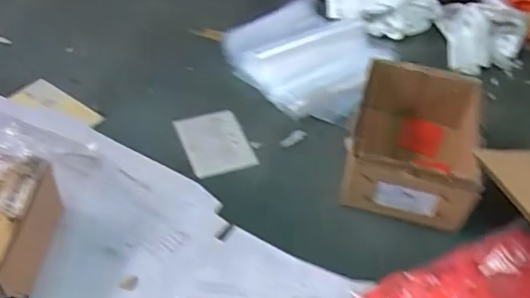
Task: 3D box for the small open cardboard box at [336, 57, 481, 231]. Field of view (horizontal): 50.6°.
[{"bbox_3d":[0.196,-0.012,0.733,0.159,0.095,0.202,16,50,8],"label":"small open cardboard box"}]

